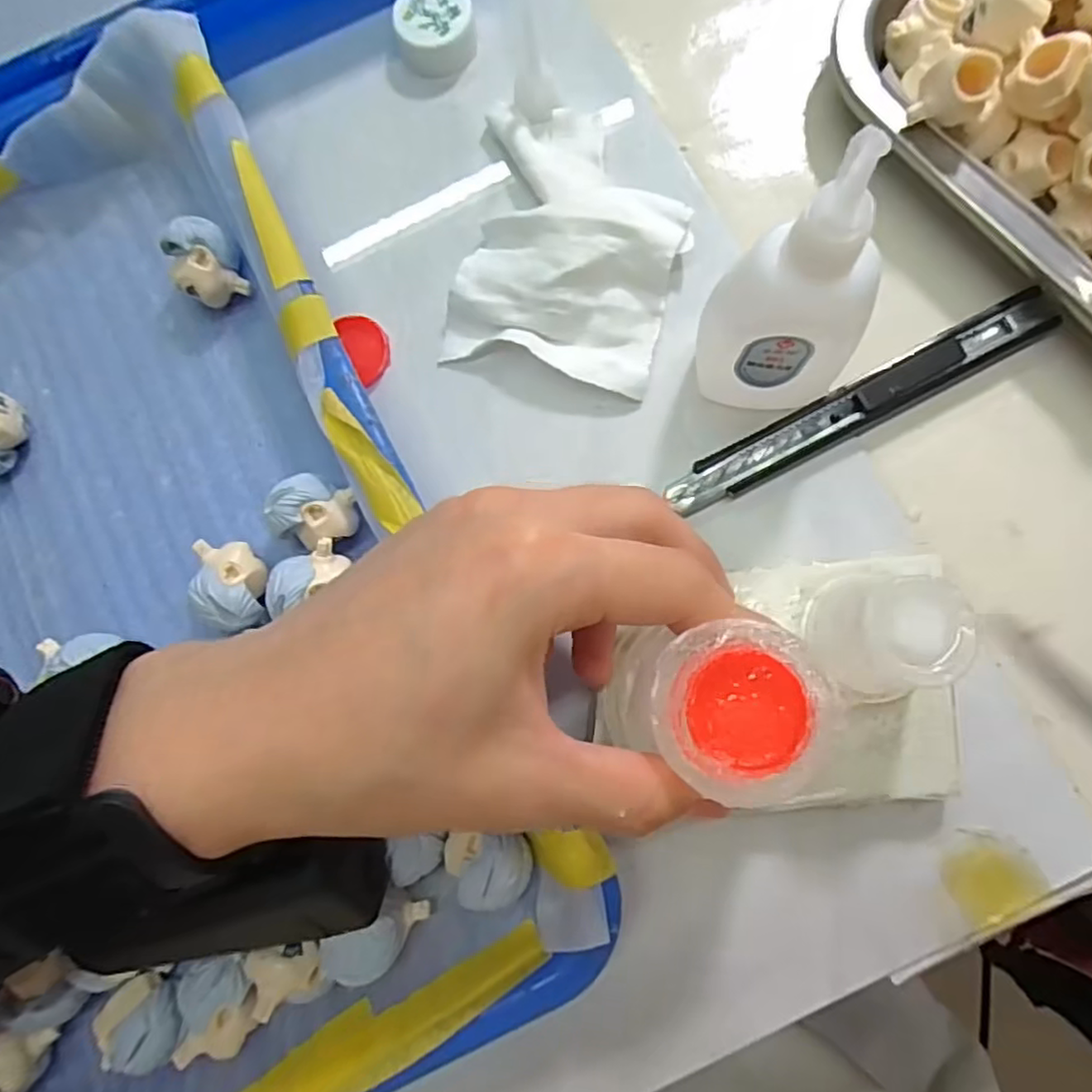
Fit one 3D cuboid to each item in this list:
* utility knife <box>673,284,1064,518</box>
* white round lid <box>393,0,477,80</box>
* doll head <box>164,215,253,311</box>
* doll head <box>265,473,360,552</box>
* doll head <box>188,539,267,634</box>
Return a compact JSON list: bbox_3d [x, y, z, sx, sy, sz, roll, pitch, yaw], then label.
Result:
[{"bbox_3d":[0.102,-0.046,0.212,0.132,0.011,0.015,-27,81,1],"label":"utility knife"},{"bbox_3d":[-0.041,-0.191,0.245,0.028,0.013,0.029,-1,82,5],"label":"white round lid"},{"bbox_3d":[-0.117,-0.097,0.228,0.020,0.024,0.022,-1,82,5],"label":"doll head"},{"bbox_3d":[-0.072,-0.010,0.212,0.024,0.023,0.022,-1,82,5],"label":"doll head"},{"bbox_3d":[-0.098,0.012,0.210,0.020,0.022,0.028,-15,81,3],"label":"doll head"}]

